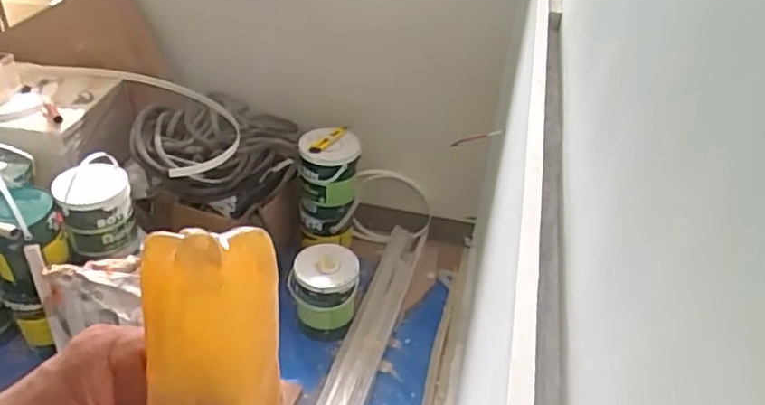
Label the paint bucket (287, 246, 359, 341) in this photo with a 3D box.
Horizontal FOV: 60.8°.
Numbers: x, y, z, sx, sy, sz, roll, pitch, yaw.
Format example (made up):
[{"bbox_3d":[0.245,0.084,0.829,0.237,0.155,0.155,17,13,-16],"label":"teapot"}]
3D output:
[{"bbox_3d":[-0.160,0.242,1.771,0.177,0.196,0.163,2,37,-2],"label":"paint bucket"}]

